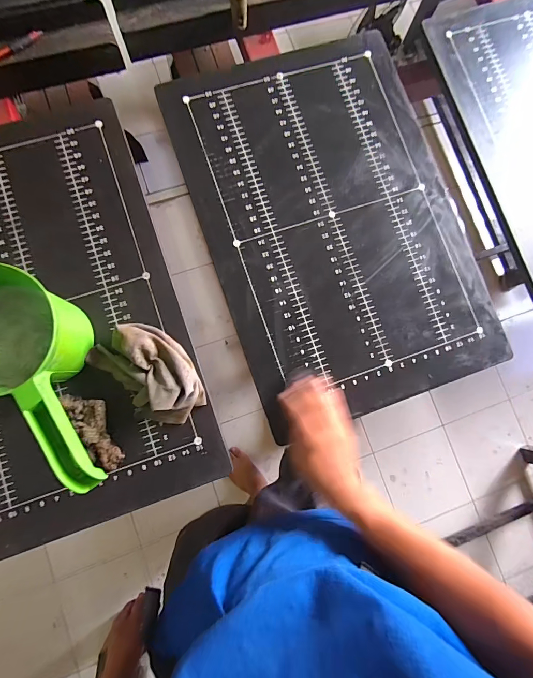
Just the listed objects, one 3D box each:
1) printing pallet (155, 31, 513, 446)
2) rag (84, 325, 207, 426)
[{"bbox_3d":[0.109,-0.192,0.560,0.400,0.015,0.597,-18,84,-7],"label":"printing pallet"},{"bbox_3d":[-0.155,0.045,0.464,0.100,0.059,0.151,-41,88,-9],"label":"rag"}]

